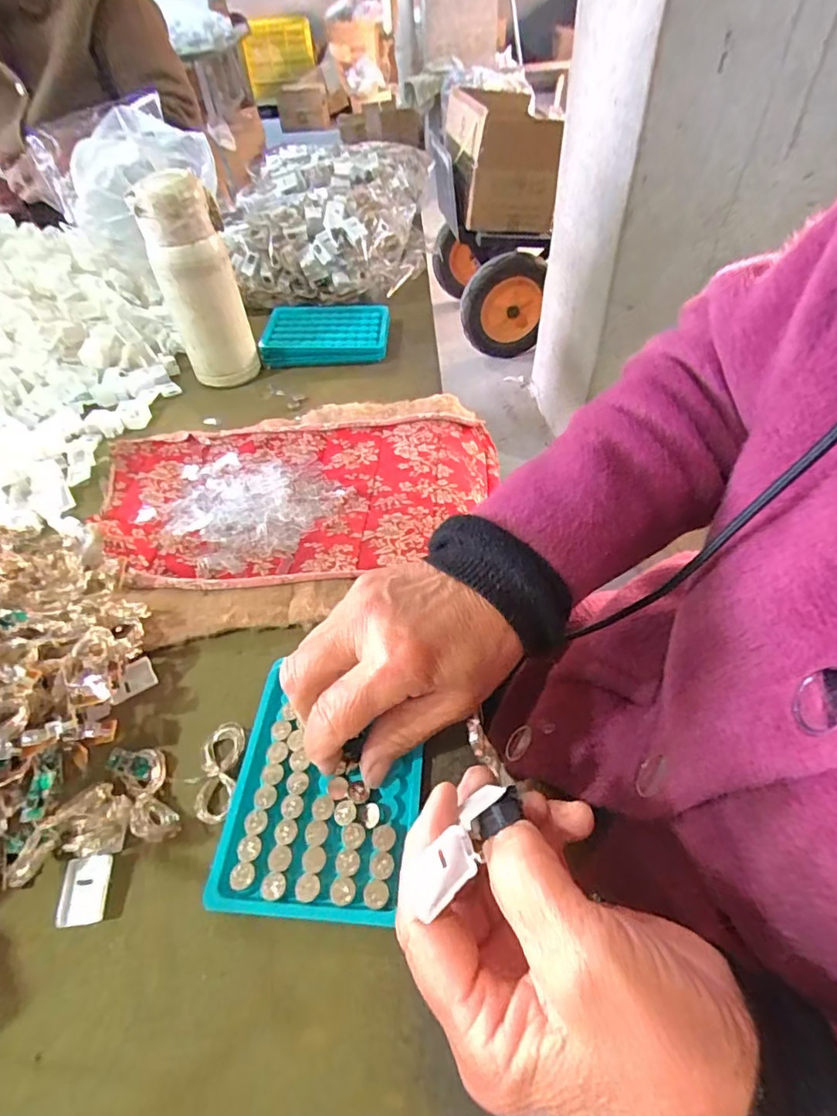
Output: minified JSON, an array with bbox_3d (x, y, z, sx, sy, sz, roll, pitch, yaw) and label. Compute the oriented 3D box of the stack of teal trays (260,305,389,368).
[{"bbox_3d":[-0.101,-0.251,0.587,0.134,0.023,0.096,-1,49,3],"label":"stack of teal trays"}]

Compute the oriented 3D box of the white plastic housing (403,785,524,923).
[{"bbox_3d":[0.018,0.105,0.196,0.016,0.011,0.052,36,60,27],"label":"white plastic housing"}]

